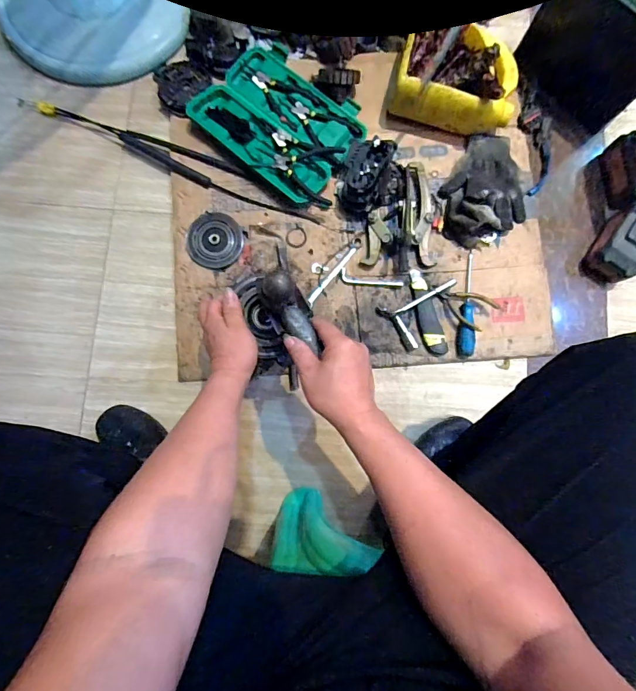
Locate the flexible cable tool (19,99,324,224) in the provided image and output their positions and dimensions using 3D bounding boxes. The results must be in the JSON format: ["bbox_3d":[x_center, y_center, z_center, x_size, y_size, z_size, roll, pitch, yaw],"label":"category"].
[{"bbox_3d":[-0.298,-0.368,0.768,0.650,0.025,0.061,22,85,3],"label":"flexible cable tool"}]

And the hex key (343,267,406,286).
[{"bbox_3d":[0.101,-0.124,0.735,0.115,0.005,0.025,8,84,2],"label":"hex key"}]

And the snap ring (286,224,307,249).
[{"bbox_3d":[-0.041,-0.204,0.745,0.043,0.004,0.044,-1,71,3],"label":"snap ring"}]

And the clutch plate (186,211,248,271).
[{"bbox_3d":[-0.194,-0.197,0.743,0.102,0.016,0.100,0,84,1],"label":"clutch plate"}]

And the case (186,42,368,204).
[{"bbox_3d":[-0.069,-0.432,0.754,0.318,0.041,0.225,40,86,5],"label":"case"}]

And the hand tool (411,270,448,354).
[{"bbox_3d":[0.199,-0.062,0.713,0.040,0.021,0.160,-12,84,0],"label":"hand tool"}]

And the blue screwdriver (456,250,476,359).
[{"bbox_3d":[0.271,-0.076,0.712,0.029,0.029,0.195,8,84,2],"label":"blue screwdriver"}]

